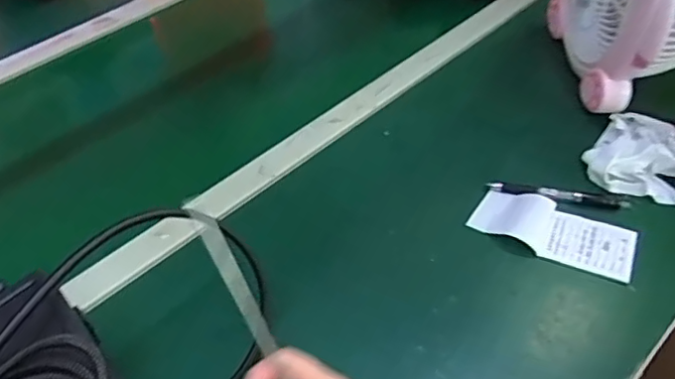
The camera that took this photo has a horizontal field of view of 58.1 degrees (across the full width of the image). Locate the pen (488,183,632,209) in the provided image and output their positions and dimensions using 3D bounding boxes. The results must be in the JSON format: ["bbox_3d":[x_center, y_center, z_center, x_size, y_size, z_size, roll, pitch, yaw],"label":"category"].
[{"bbox_3d":[0.234,0.006,0.641,0.144,0.011,0.017,6,48,10],"label":"pen"}]

